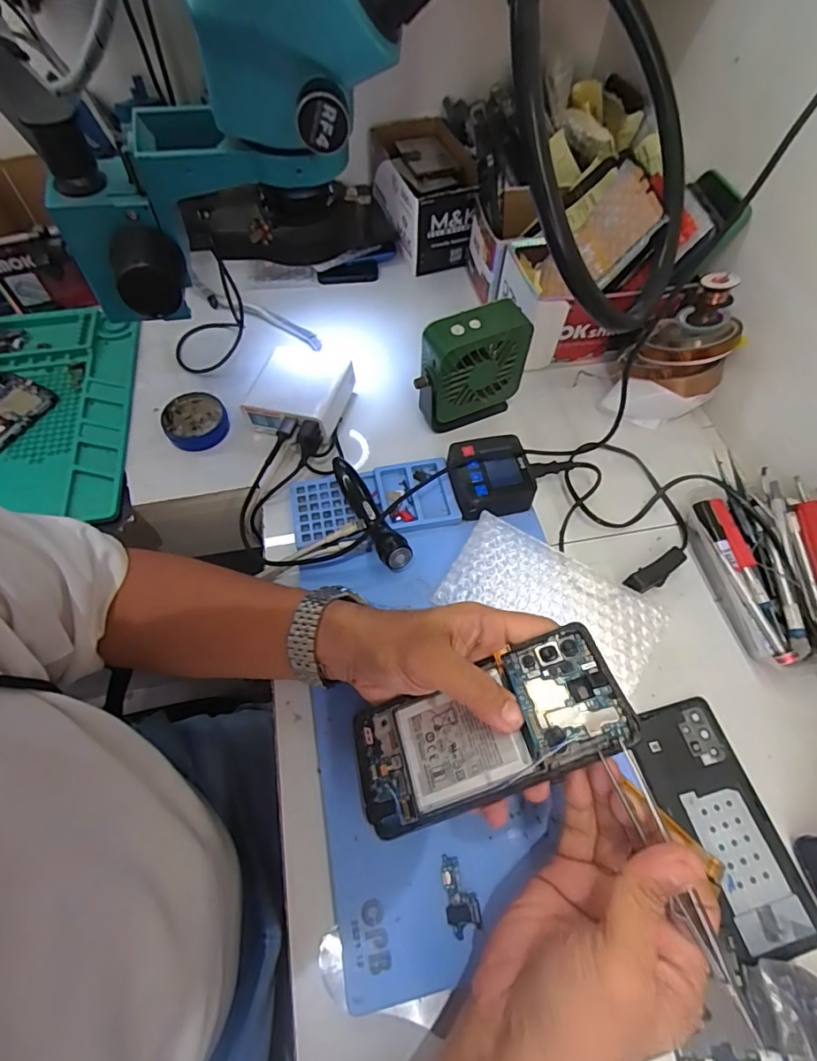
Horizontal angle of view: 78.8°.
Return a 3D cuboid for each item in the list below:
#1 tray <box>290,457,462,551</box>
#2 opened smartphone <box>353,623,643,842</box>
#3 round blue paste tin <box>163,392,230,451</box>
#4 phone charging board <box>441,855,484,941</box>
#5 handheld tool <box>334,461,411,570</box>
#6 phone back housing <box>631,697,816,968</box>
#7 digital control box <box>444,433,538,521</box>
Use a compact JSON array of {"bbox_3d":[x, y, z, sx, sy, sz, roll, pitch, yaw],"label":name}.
[{"bbox_3d":[-0.032,-0.026,0.460,0.148,0.011,0.069,-9,61,-6],"label":"tray"},{"bbox_3d":[0.042,0.116,0.290,0.162,0.013,0.073,-26,50,11],"label":"opened smartphone"},{"bbox_3d":[-0.218,-0.113,0.513,0.061,0.017,0.060,0,60,-1],"label":"round blue paste tin"},{"bbox_3d":[0.032,0.233,0.319,0.021,0.004,0.042,-11,61,-7],"label":"phone charging board"},{"bbox_3d":[-0.034,-0.017,0.437,0.022,0.030,0.122,-23,48,-14],"label":"handheld tool"},{"bbox_3d":[0.220,0.205,0.353,0.073,0.004,0.154,-13,61,-9],"label":"phone back housing"},{"bbox_3d":[0.076,-0.049,0.466,0.072,0.031,0.074,-10,61,-7],"label":"digital control box"}]

